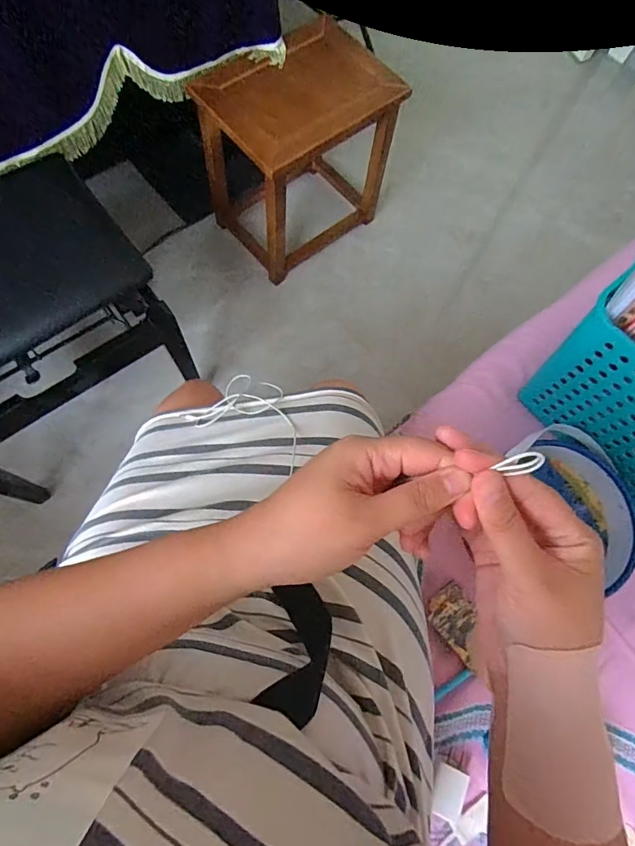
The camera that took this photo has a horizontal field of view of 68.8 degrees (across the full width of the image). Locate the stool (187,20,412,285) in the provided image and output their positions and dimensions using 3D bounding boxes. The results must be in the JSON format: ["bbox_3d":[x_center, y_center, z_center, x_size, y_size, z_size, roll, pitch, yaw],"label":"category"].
[{"bbox_3d":[-0.048,-0.641,1.159,0.376,0.443,0.288,-38,78,-14],"label":"stool"}]

